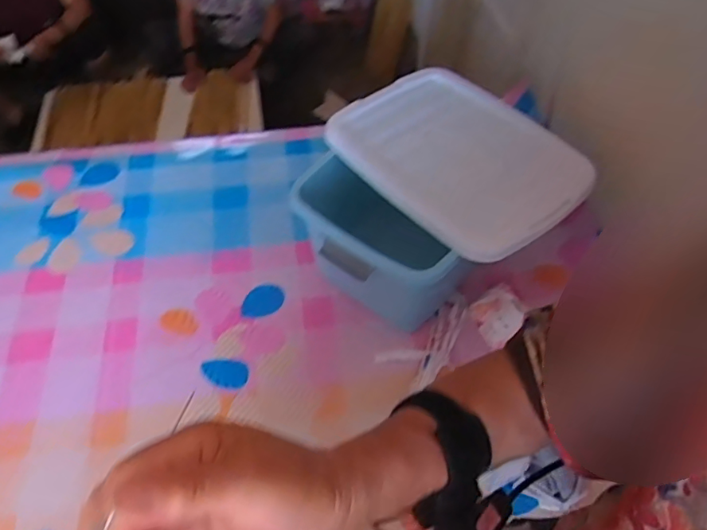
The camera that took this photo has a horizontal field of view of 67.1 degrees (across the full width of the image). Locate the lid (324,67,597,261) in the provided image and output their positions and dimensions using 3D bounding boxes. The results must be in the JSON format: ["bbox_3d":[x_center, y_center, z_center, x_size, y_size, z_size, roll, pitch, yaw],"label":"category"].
[{"bbox_3d":[0.171,-0.193,0.913,0.294,0.033,0.405,-33,60,-12],"label":"lid"}]

